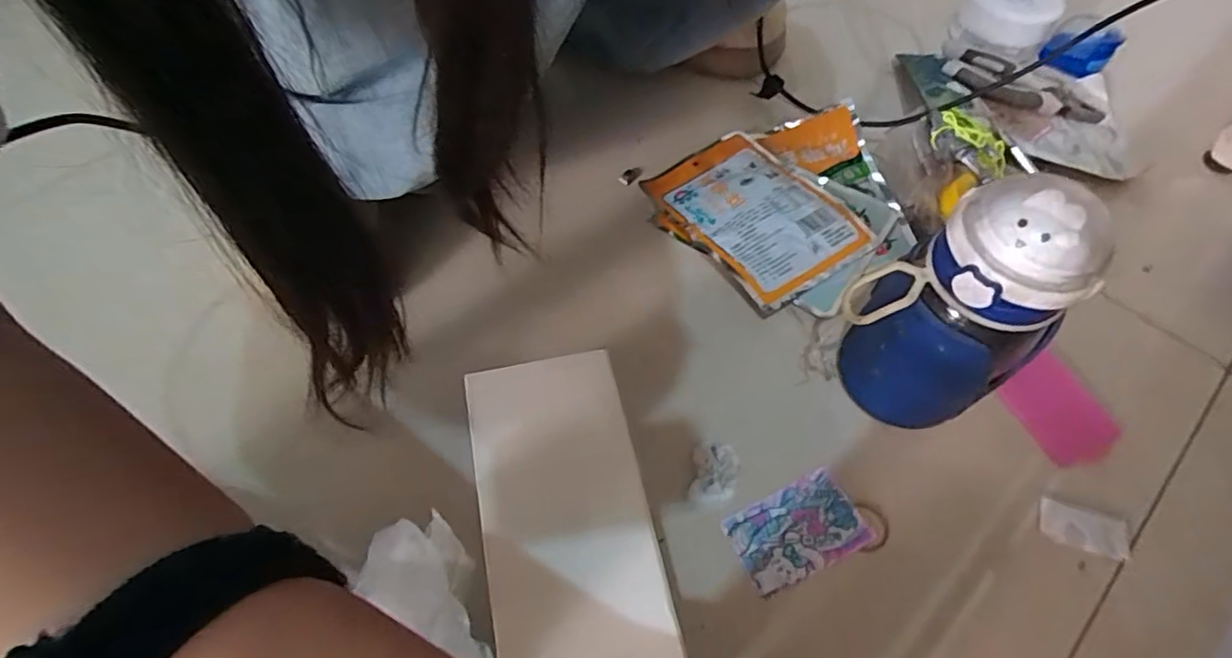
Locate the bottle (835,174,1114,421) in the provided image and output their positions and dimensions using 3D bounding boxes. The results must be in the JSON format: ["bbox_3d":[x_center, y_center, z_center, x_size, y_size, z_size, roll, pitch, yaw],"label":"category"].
[{"bbox_3d":[0.191,-0.002,0.354,0.079,0.186,0.089,-30,64,-19],"label":"bottle"}]

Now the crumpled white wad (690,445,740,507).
[{"bbox_3d":[0.064,0.096,0.390,0.027,0.027,0.035,9,61,5],"label":"crumpled white wad"}]

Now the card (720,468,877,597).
[{"bbox_3d":[0.117,0.132,0.387,0.083,0.009,0.053,-23,63,-13],"label":"card"}]

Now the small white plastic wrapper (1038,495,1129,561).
[{"bbox_3d":[0.305,0.129,0.385,0.054,0.011,0.028,13,65,8],"label":"small white plastic wrapper"}]

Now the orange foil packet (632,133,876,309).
[{"bbox_3d":[0.113,-0.100,0.498,0.115,0.013,0.169,-30,58,-15],"label":"orange foil packet"}]

